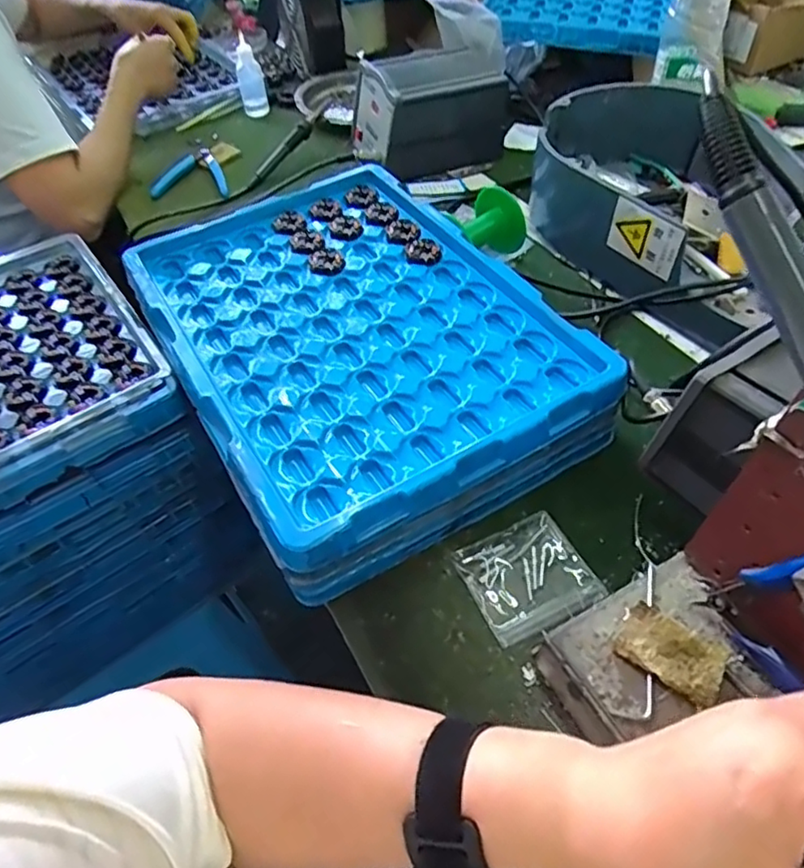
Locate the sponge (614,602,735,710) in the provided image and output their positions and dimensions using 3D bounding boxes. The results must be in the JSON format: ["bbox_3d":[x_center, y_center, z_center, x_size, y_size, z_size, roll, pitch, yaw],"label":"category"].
[{"bbox_3d":[0.141,0.114,0.323,0.051,0.013,0.033,26,59,23],"label":"sponge"}]

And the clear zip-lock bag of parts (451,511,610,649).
[{"bbox_3d":[0.084,0.094,0.413,0.079,0.004,0.072,-22,54,-11],"label":"clear zip-lock bag of parts"}]

